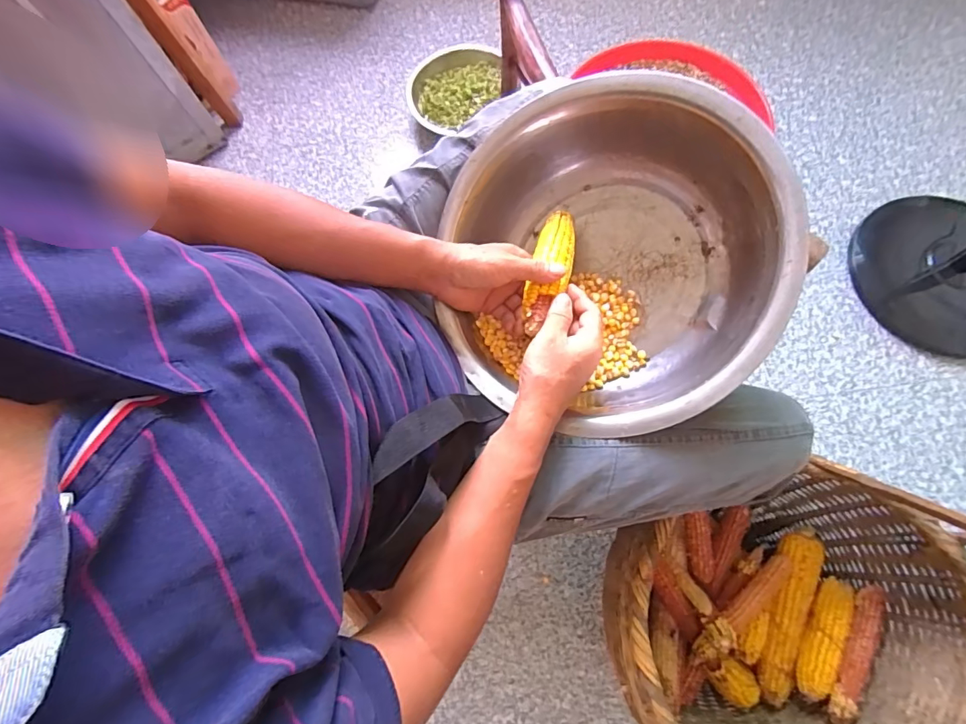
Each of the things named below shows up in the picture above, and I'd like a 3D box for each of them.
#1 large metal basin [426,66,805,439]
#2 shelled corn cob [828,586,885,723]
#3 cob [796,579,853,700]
[{"bbox_3d":[0.138,-0.106,0.491,0.339,0.140,0.339,-30,78,19],"label":"large metal basin"},{"bbox_3d":[0.502,0.394,0.603,0.029,0.030,0.183,25,75,9],"label":"shelled corn cob"},{"bbox_3d":[0.478,0.384,0.633,0.040,0.045,0.161,25,75,11],"label":"cob"}]

